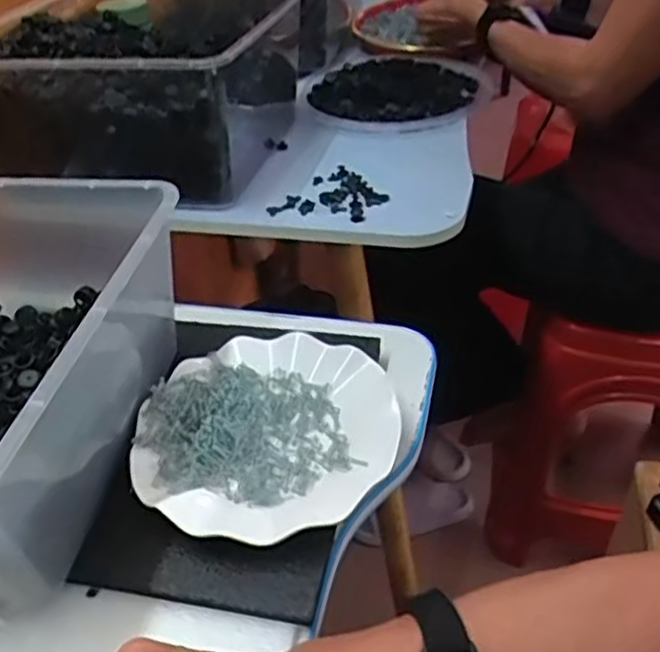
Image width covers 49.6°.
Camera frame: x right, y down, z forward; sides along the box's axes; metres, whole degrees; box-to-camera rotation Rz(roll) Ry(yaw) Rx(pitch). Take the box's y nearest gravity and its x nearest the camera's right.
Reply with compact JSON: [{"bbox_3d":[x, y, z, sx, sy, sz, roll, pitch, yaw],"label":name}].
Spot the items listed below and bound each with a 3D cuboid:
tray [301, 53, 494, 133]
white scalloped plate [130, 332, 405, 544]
[{"bbox_3d":[0.084,-0.296,0.890,0.225,0.042,0.246,-3,40,2],"label":"tray"},{"bbox_3d":[-0.043,0.077,0.511,0.176,0.032,0.179,-3,40,2],"label":"white scalloped plate"}]

